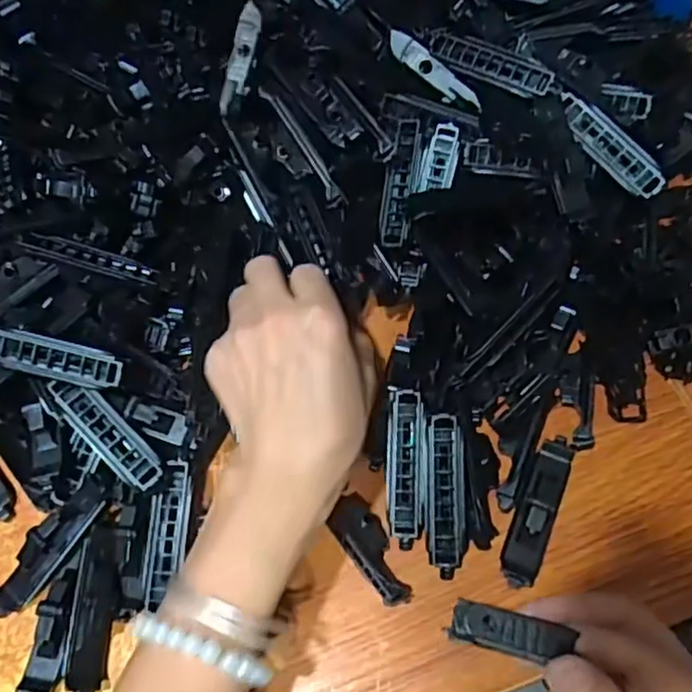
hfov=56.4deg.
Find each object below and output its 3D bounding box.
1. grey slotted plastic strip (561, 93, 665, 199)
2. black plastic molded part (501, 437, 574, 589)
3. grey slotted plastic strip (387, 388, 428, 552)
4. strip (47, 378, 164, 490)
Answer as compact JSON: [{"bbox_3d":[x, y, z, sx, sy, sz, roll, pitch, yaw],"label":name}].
[{"bbox_3d":[0.148,-0.113,0.362,0.020,0.004,0.073,-45,79,23],"label":"grey slotted plastic strip"},{"bbox_3d":[0.098,0.081,0.325,0.019,0.018,0.079,22,66,14],"label":"black plastic molded part"},{"bbox_3d":[0.032,0.063,0.335,0.020,0.006,0.078,1,77,4],"label":"grey slotted plastic strip"},{"bbox_3d":[-0.123,0.045,0.326,0.072,0.005,0.018,42,55,8],"label":"strip"}]

